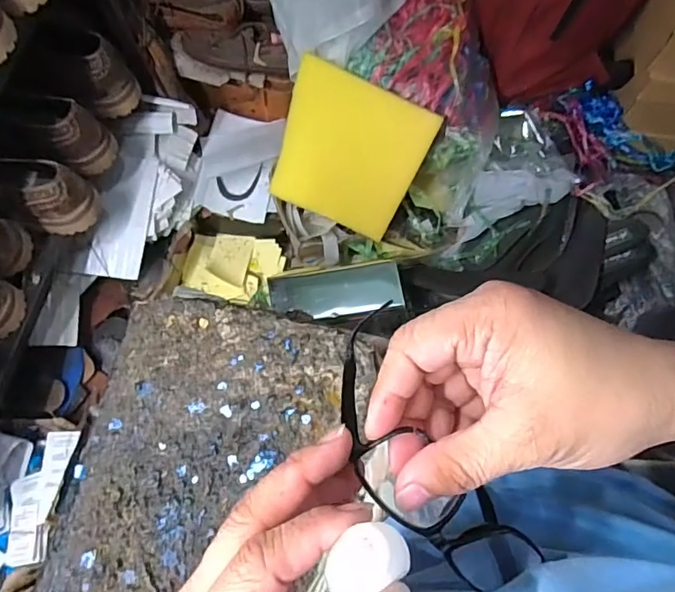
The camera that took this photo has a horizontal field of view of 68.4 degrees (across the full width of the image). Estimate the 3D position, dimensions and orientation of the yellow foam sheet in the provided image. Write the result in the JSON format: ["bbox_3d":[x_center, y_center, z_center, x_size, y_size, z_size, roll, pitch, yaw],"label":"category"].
[{"bbox_3d":[0.017,-0.236,0.831,0.231,0.233,0.010,24,29,-3],"label":"yellow foam sheet"}]

